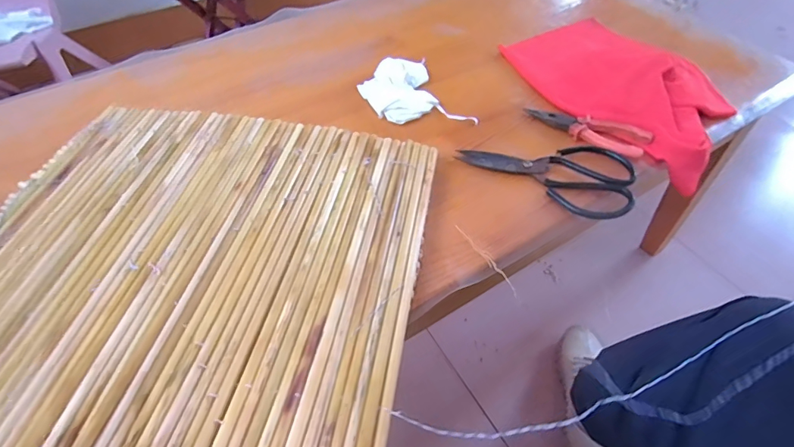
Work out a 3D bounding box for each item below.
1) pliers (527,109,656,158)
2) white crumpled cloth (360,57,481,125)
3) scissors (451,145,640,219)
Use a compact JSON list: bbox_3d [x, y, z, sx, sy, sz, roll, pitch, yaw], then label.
[{"bbox_3d":[0.237,-0.123,0.572,0.151,0.017,0.047,31,58,23],"label":"pliers"},{"bbox_3d":[0.019,-0.180,0.623,0.115,0.032,0.146,-20,53,-15],"label":"white crumpled cloth"},{"bbox_3d":[0.183,-0.071,0.543,0.200,0.025,0.097,28,56,21],"label":"scissors"}]

